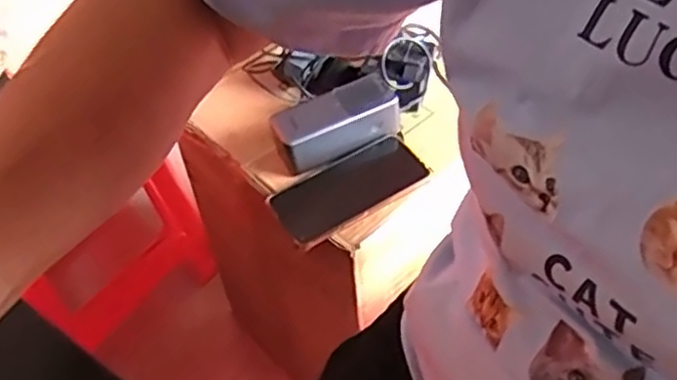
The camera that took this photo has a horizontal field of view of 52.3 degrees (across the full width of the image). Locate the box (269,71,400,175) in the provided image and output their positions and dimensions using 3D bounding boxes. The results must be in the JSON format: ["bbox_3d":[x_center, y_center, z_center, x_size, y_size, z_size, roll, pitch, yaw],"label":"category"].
[{"bbox_3d":[-0.003,-0.070,0.726,0.128,0.053,0.056,-23,49,-16],"label":"box"}]

